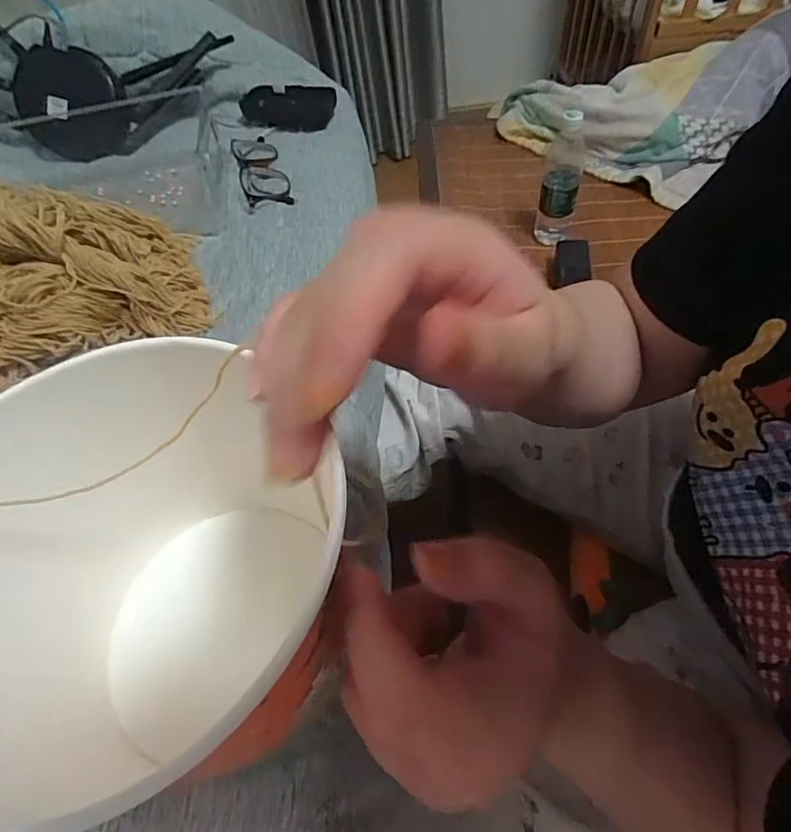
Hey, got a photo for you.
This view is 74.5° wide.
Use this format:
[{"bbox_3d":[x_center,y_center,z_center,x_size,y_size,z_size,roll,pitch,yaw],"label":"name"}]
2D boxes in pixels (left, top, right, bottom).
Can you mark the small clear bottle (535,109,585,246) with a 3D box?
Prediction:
[{"bbox_3d":[0.287,-0.376,0.930,0.063,0.116,0.062,9,56,14],"label":"small clear bottle"}]

